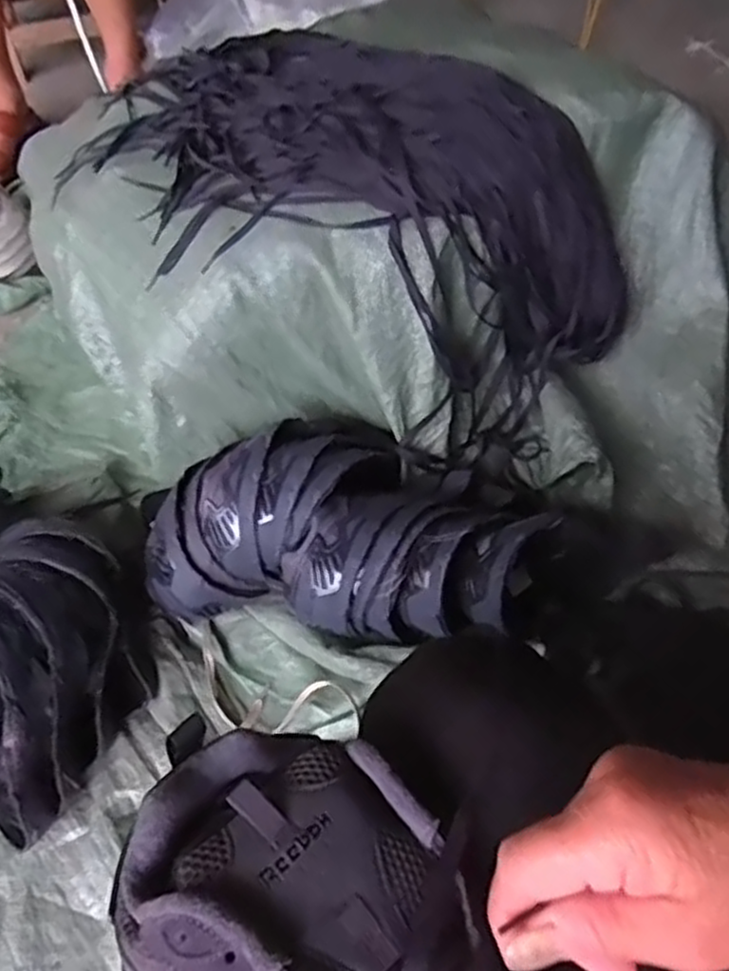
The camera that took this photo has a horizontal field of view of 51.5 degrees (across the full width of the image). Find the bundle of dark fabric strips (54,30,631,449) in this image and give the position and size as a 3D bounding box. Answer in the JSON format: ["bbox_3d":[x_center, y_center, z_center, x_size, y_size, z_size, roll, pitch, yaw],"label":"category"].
[{"bbox_3d":[0.011,-0.312,0.874,0.657,0.293,0.307,24,56,-3],"label":"bundle of dark fabric strips"}]

